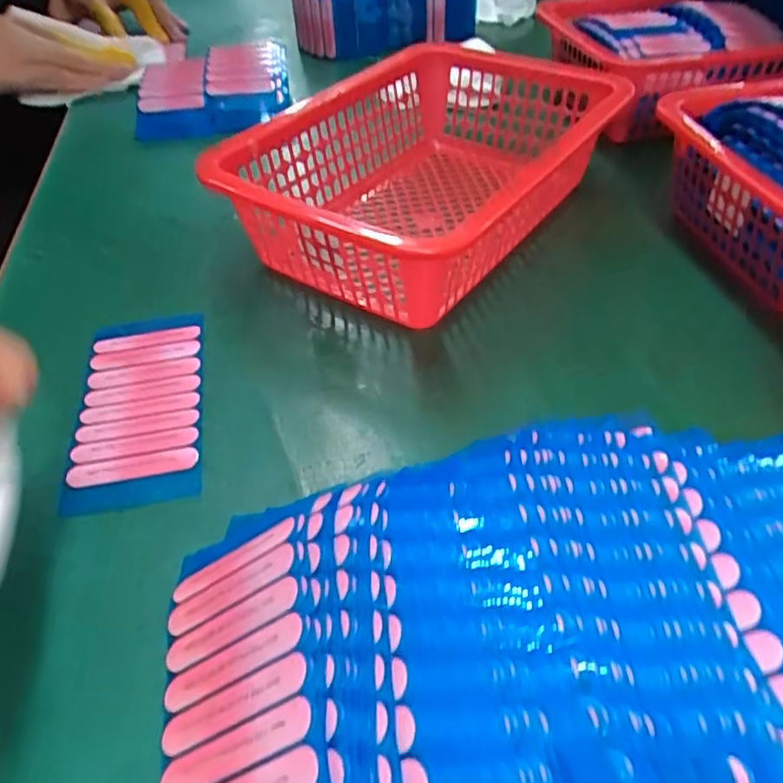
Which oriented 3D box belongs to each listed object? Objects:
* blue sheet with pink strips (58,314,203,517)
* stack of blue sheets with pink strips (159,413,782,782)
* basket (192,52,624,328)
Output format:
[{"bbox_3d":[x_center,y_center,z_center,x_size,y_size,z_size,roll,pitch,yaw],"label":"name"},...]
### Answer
[{"bbox_3d":[-0.112,0.003,0.287,0.053,0.005,0.113,-9,45,-6],"label":"blue sheet with pink strips"},{"bbox_3d":[0.051,0.069,0.189,0.240,0.037,0.137,-5,45,-3],"label":"stack of blue sheets with pink strips"},{"bbox_3d":[0.020,-0.129,0.367,0.163,0.066,0.231,25,51,25],"label":"basket"}]

